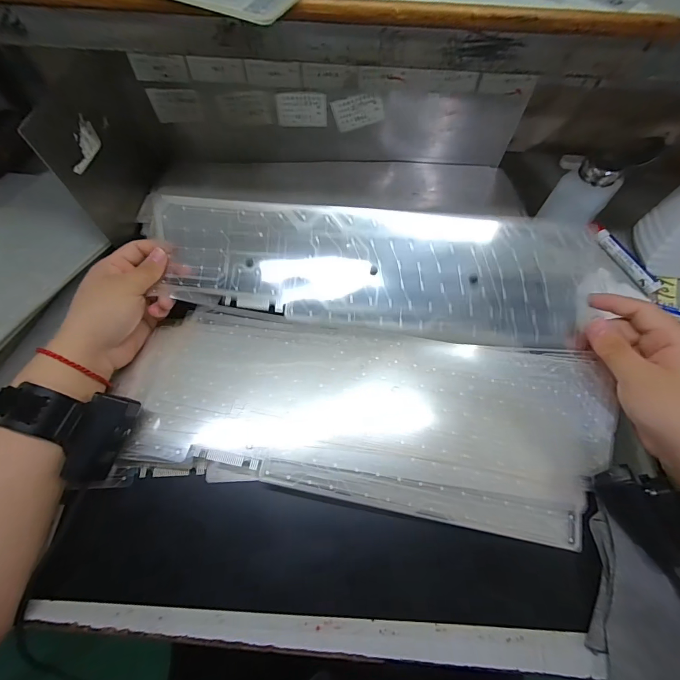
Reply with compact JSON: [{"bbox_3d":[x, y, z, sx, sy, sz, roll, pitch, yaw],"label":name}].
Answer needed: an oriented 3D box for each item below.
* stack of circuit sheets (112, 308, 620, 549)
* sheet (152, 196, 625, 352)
[{"bbox_3d":[0.019,0.064,0.326,0.432,0.030,0.159,9,67,4],"label":"stack of circuit sheets"},{"bbox_3d":[0.027,-0.068,0.341,0.418,0.010,0.118,5,89,6],"label":"sheet"}]

